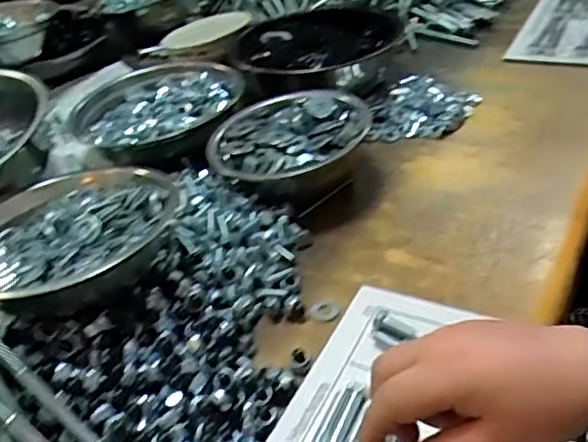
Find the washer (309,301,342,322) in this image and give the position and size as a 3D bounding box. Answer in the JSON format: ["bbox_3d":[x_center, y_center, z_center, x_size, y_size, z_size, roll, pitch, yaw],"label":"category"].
[{"bbox_3d":[0.027,0.076,0.497,0.027,0.005,0.027,-3,31,2],"label":"washer"}]

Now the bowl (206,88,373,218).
[{"bbox_3d":[-0.004,-0.080,0.635,0.153,0.067,0.159,-6,38,5],"label":"bowl"}]

